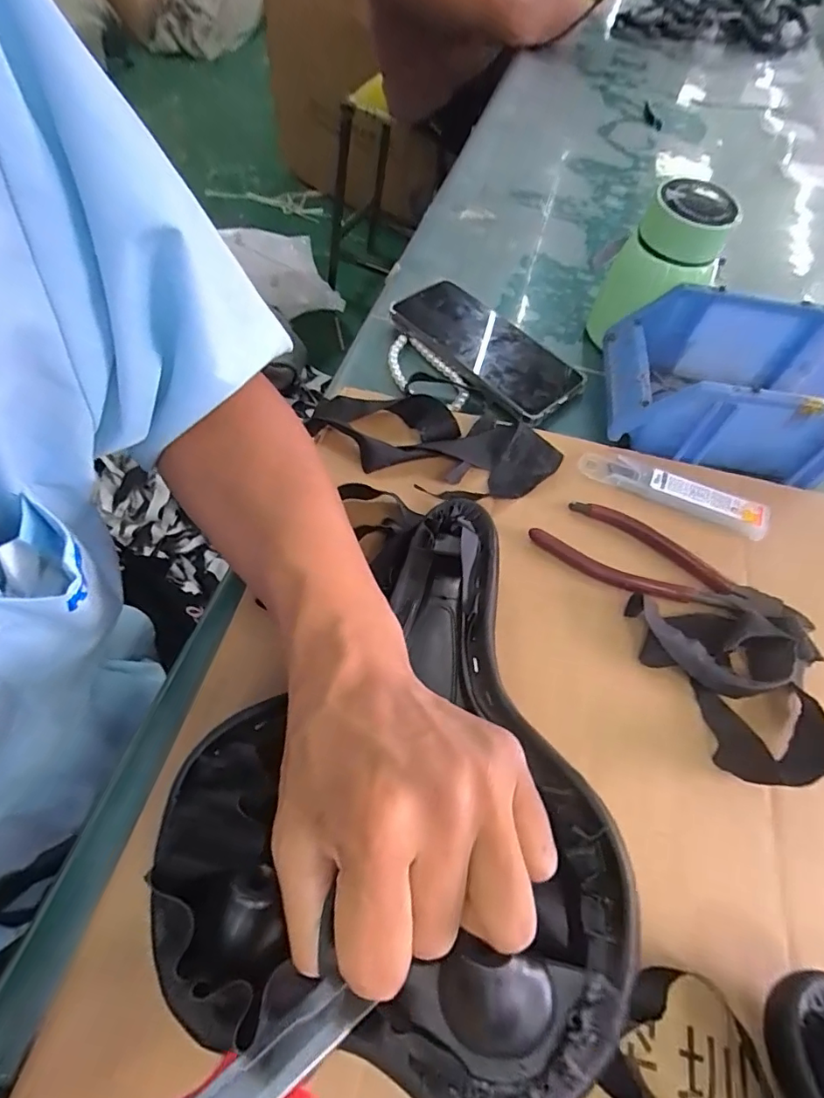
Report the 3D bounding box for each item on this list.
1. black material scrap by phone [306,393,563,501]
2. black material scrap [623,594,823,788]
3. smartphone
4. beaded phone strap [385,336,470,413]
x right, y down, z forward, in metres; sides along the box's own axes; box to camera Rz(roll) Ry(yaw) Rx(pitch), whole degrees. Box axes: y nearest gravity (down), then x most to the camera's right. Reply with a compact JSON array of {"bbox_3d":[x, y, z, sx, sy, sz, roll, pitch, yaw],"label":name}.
[{"bbox_3d":[0.012,-0.073,0.357,0.173,0.018,0.073,15,59,5],"label":"black material scrap by phone"},{"bbox_3d":[0.172,0.075,0.280,0.093,0.024,0.092,11,59,2],"label":"black material scrap"},{"bbox_3d":[0.059,-0.167,0.423,0.077,0.012,0.160,-39,69,-24],"label":"smartphone"},{"bbox_3d":[0.010,-0.139,0.411,0.043,0.012,0.084,-32,67,-21],"label":"beaded phone strap"}]

